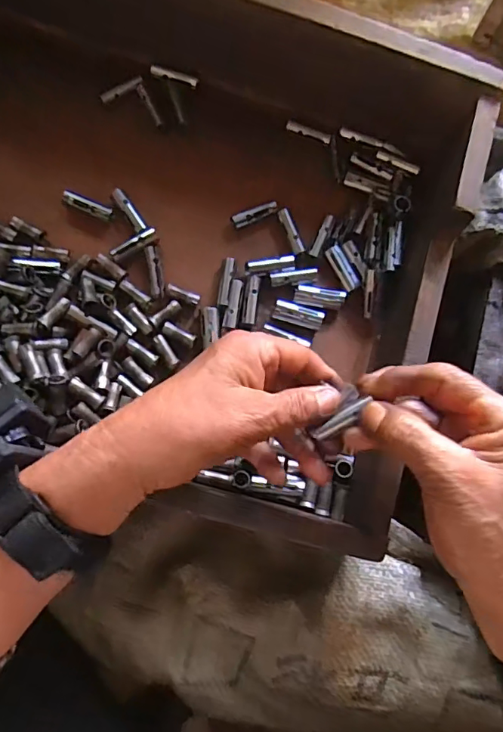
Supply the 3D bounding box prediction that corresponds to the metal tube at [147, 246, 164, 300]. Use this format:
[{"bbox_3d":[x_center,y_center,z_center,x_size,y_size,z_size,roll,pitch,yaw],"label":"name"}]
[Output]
[{"bbox_3d":[-0.071,-0.070,0.368,0.009,0.006,0.041,-8,73,-3],"label":"metal tube"}]

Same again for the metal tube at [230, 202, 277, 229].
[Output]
[{"bbox_3d":[0.003,-0.116,0.382,0.037,0.007,0.007,-27,75,-9],"label":"metal tube"}]

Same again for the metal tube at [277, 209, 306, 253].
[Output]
[{"bbox_3d":[0.030,-0.104,0.383,0.008,0.006,0.037,-22,74,-8],"label":"metal tube"}]

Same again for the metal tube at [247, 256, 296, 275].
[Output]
[{"bbox_3d":[0.015,-0.076,0.376,0.038,0.007,0.010,-11,73,-5],"label":"metal tube"}]

